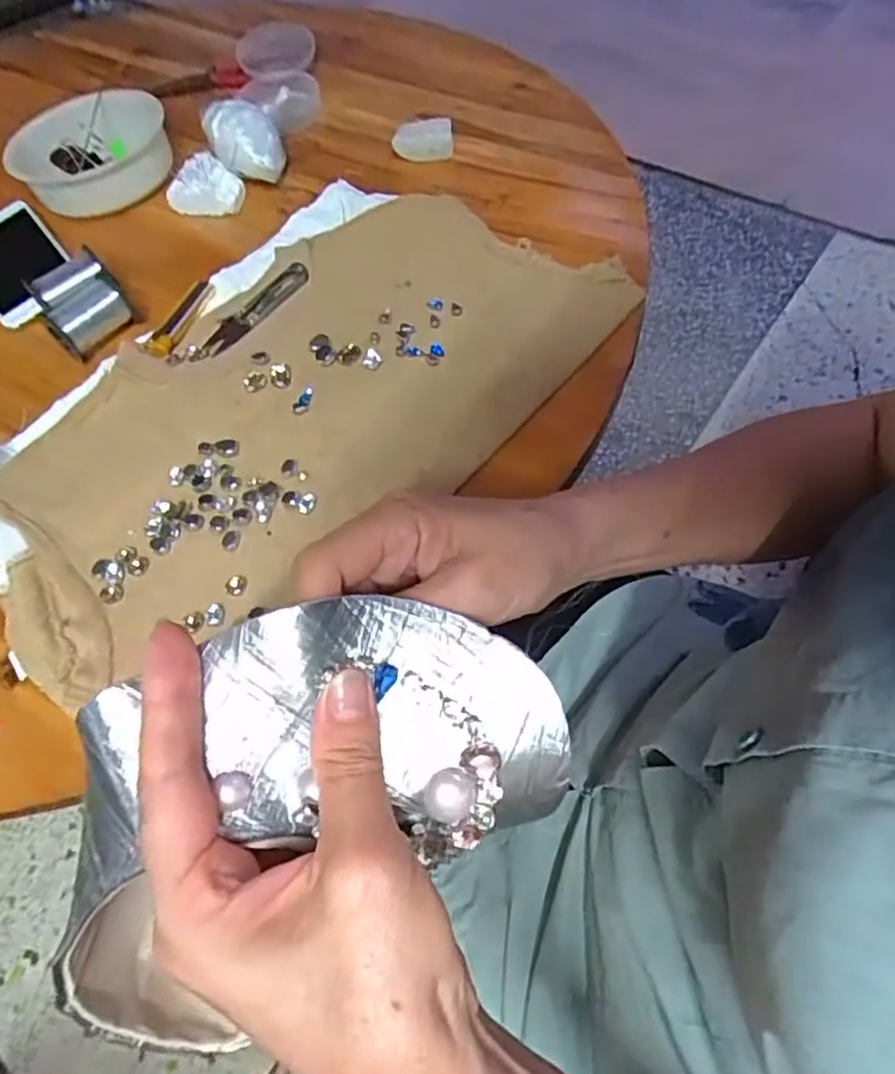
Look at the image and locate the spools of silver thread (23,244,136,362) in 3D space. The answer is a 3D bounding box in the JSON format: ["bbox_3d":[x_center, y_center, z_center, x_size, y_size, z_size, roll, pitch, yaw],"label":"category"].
[{"bbox_3d":[-0.288,-0.184,0.525,0.059,0.031,0.074,-33,62,-14],"label":"spools of silver thread"}]

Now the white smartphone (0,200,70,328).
[{"bbox_3d":[-0.376,-0.241,0.580,0.074,0.015,0.159,-35,63,-15],"label":"white smartphone"}]

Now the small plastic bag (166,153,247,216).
[{"bbox_3d":[-0.224,-0.318,0.608,0.061,0.028,0.069,-31,62,-13],"label":"small plastic bag"}]

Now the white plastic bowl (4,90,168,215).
[{"bbox_3d":[-0.334,-0.372,0.636,0.136,0.040,0.129,-2,59,4],"label":"white plastic bowl"}]

